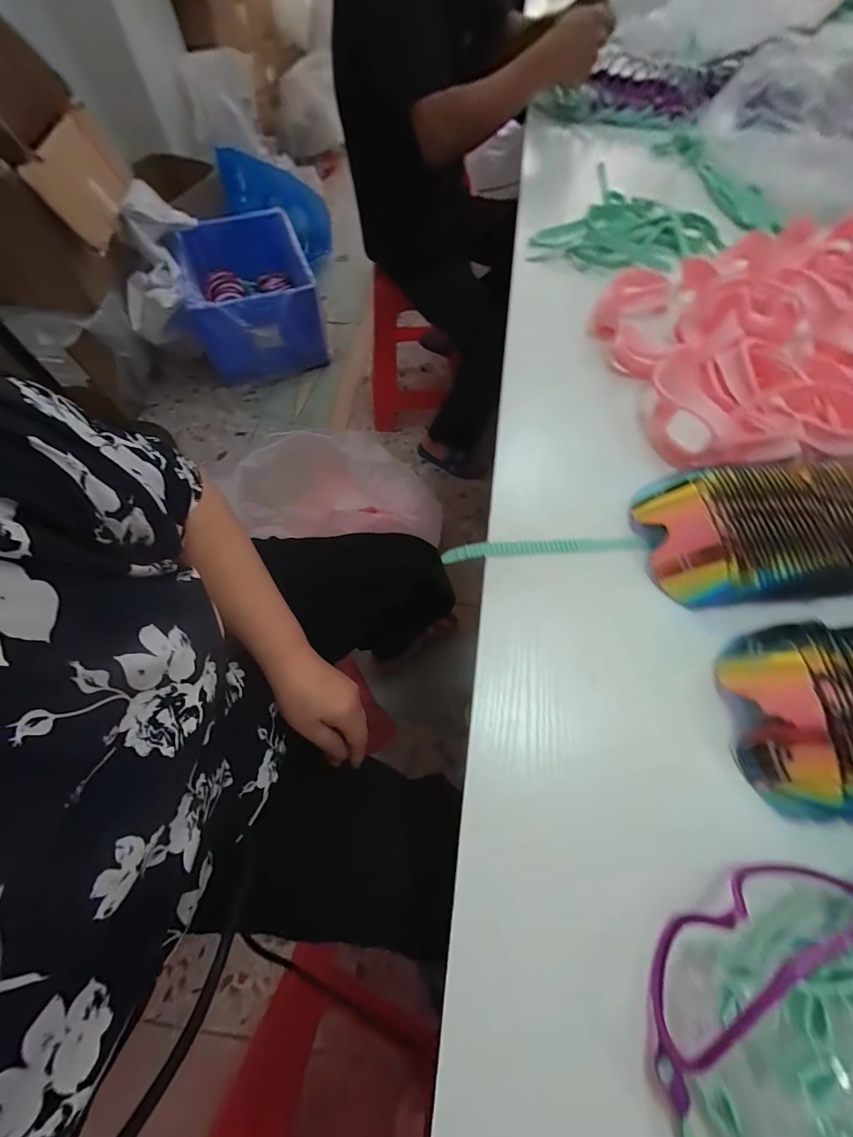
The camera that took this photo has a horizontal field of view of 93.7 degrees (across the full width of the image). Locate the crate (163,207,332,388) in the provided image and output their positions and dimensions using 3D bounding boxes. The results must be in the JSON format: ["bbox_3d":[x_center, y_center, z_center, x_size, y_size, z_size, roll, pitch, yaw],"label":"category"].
[{"bbox_3d":[-0.639,-1.006,1.496,0.432,0.283,0.599,-16,65,-8],"label":"crate"}]

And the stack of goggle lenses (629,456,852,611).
[{"bbox_3d":[0.325,-0.036,0.346,0.254,0.068,0.133,-1,64,-1],"label":"stack of goggle lenses"}]

